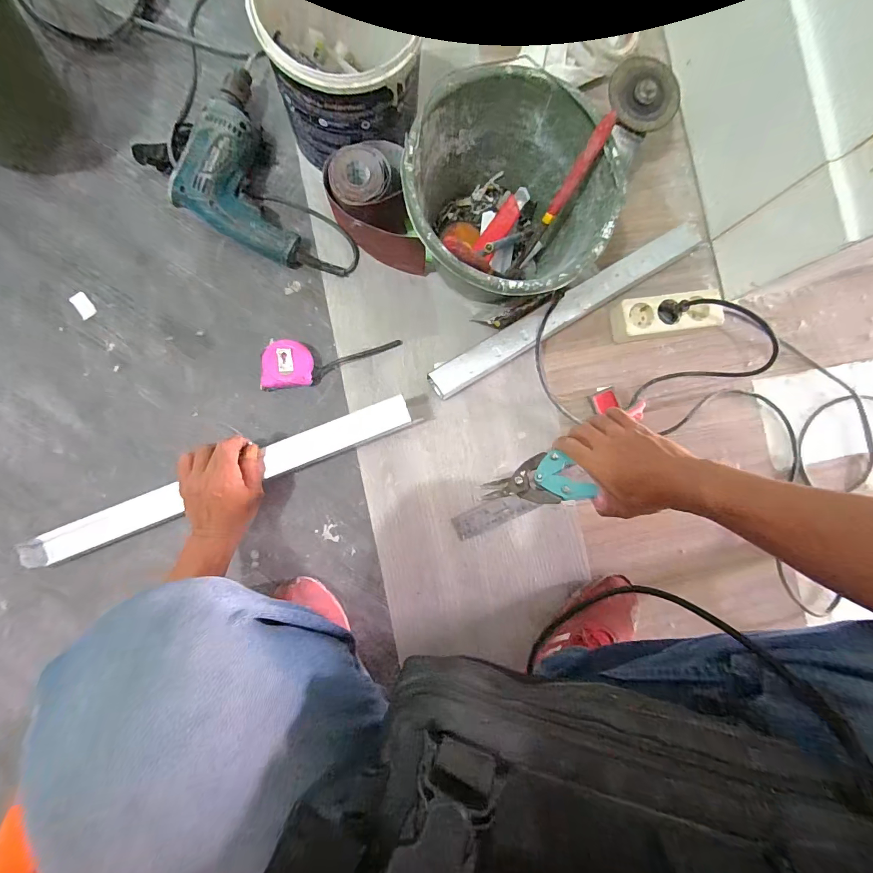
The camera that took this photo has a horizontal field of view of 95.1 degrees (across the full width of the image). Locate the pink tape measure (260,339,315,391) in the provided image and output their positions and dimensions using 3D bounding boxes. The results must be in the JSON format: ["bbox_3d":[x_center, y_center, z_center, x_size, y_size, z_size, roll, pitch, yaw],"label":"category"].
[{"bbox_3d":[-0.211,-0.101,0.563,0.071,0.034,0.063,-6,89,-6],"label":"pink tape measure"}]

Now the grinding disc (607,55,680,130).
[{"bbox_3d":[0.289,-0.476,0.552,0.100,0.023,0.100,0,88,-6],"label":"grinding disc"}]

